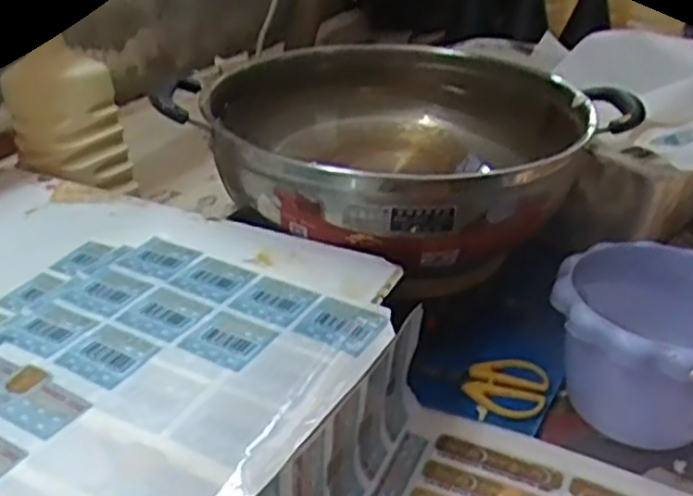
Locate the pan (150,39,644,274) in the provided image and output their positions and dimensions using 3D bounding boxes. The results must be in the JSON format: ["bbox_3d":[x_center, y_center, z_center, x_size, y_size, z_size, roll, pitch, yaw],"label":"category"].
[{"bbox_3d":[0.042,-0.101,0.639,0.325,0.079,0.294,20,37,30],"label":"pan"}]

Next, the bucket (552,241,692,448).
[{"bbox_3d":[0.235,0.079,0.578,0.157,0.119,0.149,4,31,-2],"label":"bucket"}]

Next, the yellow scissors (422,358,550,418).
[{"bbox_3d":[0.114,0.109,0.602,0.104,0.017,0.052,14,32,13],"label":"yellow scissors"}]

